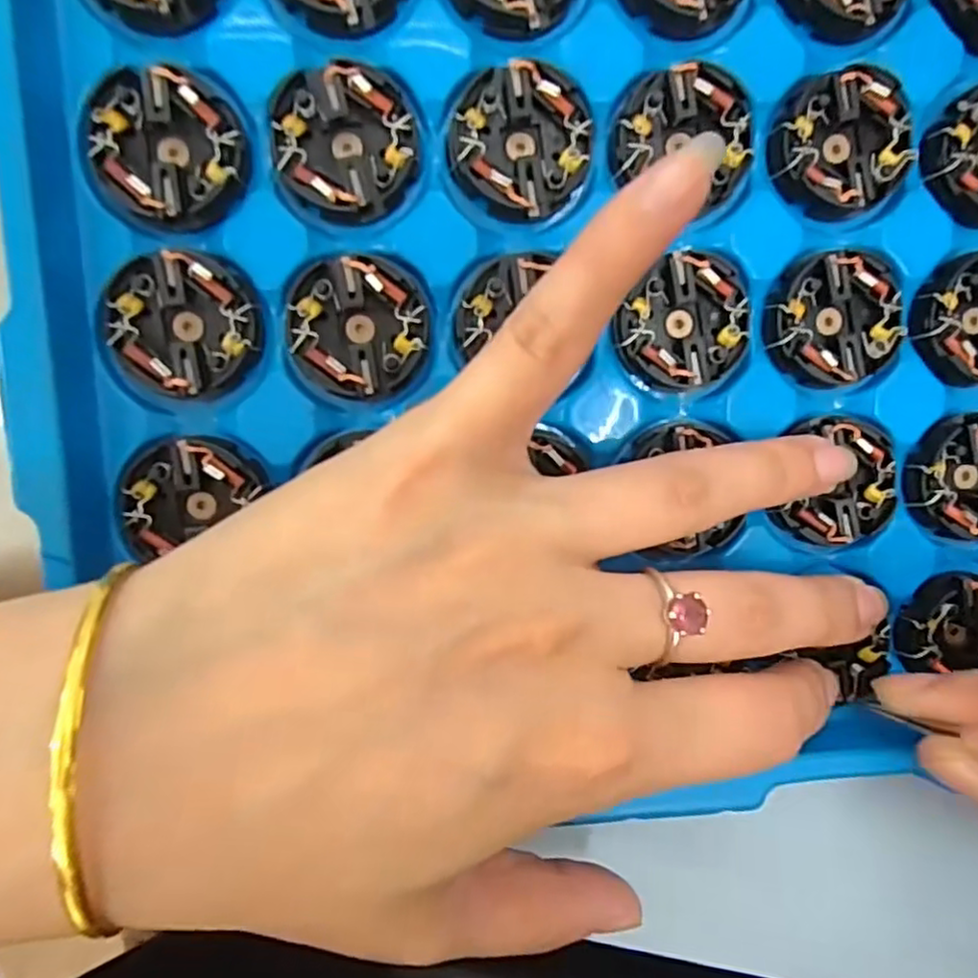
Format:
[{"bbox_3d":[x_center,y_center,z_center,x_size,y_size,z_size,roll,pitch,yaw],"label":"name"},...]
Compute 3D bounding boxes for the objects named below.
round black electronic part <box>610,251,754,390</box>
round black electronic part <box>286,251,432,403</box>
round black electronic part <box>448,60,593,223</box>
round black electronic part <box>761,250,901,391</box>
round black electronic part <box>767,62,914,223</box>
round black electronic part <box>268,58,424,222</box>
[{"bbox_3d":[0.046,-0.039,0.153,0.030,0.007,0.031,6,96,-6],"label":"round black electronic part"},{"bbox_3d":[-0.029,-0.036,0.146,0.031,0.005,0.030,-1,96,-6],"label":"round black electronic part"},{"bbox_3d":[0.007,-0.077,0.144,0.031,0.005,0.032,-1,96,-6],"label":"round black electronic part"},{"bbox_3d":[0.084,-0.041,0.155,0.032,0.005,0.031,-1,96,-6],"label":"round black electronic part"},{"bbox_3d":[0.083,-0.081,0.150,0.032,0.005,0.030,-1,96,-6],"label":"round black electronic part"},{"bbox_3d":[-0.032,-0.076,0.141,0.031,0.005,0.030,-1,96,-6],"label":"round black electronic part"}]

